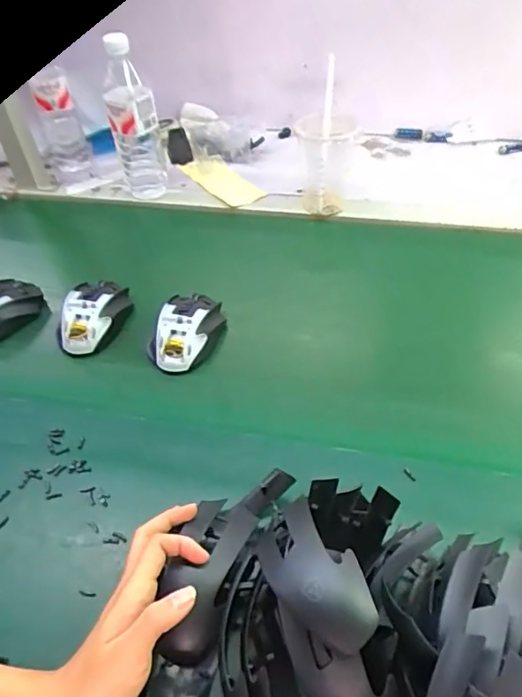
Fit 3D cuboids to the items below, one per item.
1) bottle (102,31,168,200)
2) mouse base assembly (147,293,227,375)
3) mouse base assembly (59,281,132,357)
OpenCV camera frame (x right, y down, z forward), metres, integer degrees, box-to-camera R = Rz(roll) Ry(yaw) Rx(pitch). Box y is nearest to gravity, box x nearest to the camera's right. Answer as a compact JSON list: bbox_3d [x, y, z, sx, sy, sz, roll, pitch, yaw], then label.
[{"bbox_3d":[-0.192,-0.338,0.781,0.069,0.227,0.071,-15,47,-9],"label":"bottle"},{"bbox_3d":[-0.088,-0.021,0.605,0.077,0.046,0.109,15,50,18],"label":"mouse base assembly"},{"bbox_3d":[-0.206,-0.042,0.632,0.071,0.040,0.113,13,49,16],"label":"mouse base assembly"}]

